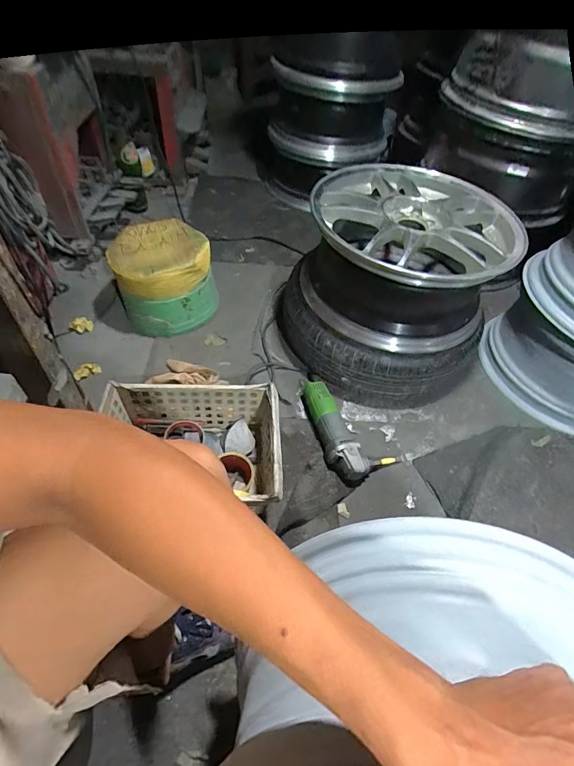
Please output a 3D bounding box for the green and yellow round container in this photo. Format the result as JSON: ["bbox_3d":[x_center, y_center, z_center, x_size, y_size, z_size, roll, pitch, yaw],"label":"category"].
[{"bbox_3d":[-0.333,-0.282,1.018,0.232,0.207,0.241,1,51,-2],"label":"green and yellow round container"}]

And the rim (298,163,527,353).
[{"bbox_3d":[0.276,-0.321,0.927,0.439,0.234,0.412,14,52,6],"label":"rim"}]

